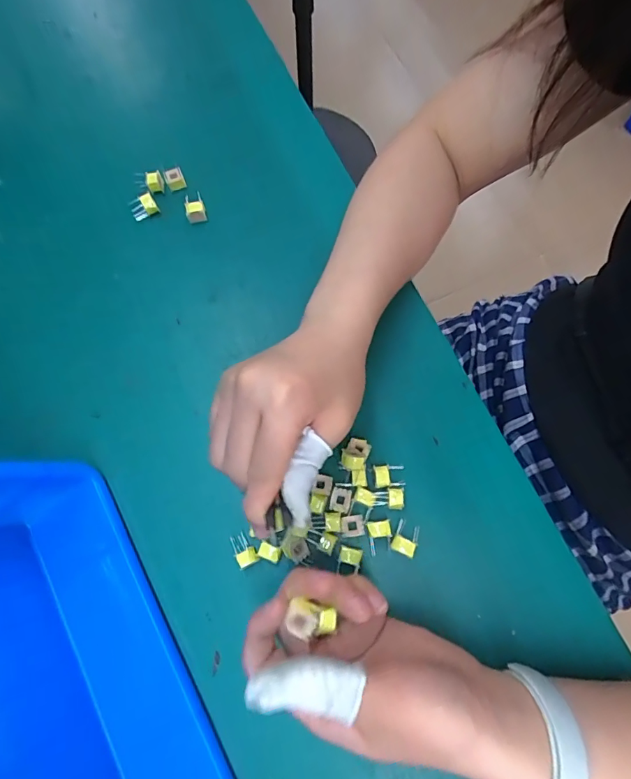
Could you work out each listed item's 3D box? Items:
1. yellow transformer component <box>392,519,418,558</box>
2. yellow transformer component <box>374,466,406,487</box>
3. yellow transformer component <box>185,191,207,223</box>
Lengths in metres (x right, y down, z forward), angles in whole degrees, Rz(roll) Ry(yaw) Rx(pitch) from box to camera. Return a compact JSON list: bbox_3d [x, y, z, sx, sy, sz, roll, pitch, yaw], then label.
[{"bbox_3d":[0.063,0.105,0.317,0.016,0.016,0.021,26,74,8],"label":"yellow transformer component"},{"bbox_3d":[0.054,0.064,0.329,0.022,0.010,0.015,-2,72,-1],"label":"yellow transformer component"},{"bbox_3d":[-0.107,-0.162,0.397,0.016,0.018,0.017,-12,73,-5],"label":"yellow transformer component"}]

